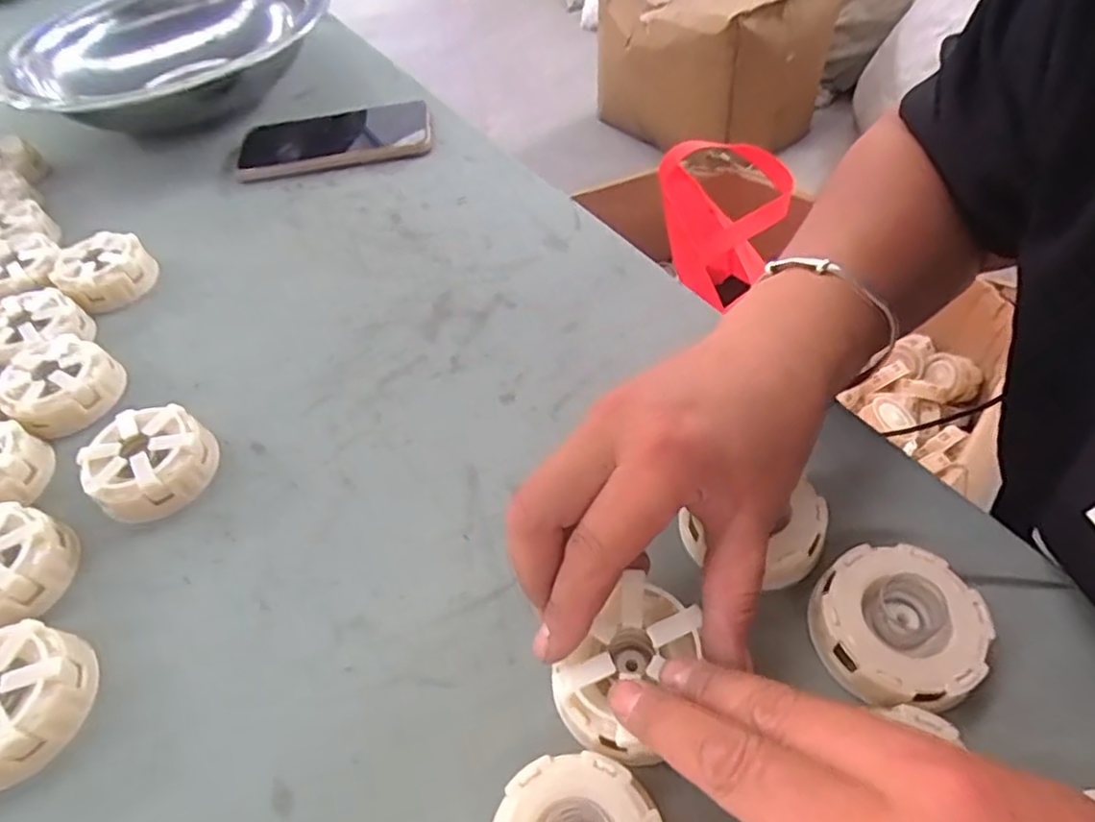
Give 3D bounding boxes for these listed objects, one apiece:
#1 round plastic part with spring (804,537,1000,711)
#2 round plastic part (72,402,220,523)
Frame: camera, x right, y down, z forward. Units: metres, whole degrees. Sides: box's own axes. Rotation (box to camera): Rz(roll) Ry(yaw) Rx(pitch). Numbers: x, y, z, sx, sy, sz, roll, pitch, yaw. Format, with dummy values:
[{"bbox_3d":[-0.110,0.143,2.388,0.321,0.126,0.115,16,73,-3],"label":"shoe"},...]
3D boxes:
[{"bbox_3d":[0.139,0.086,0.256,0.060,0.022,0.061,-2,51,3],"label":"round plastic part with spring"},{"bbox_3d":[-0.208,0.027,0.337,0.057,0.028,0.053,-2,51,3],"label":"round plastic part"}]

